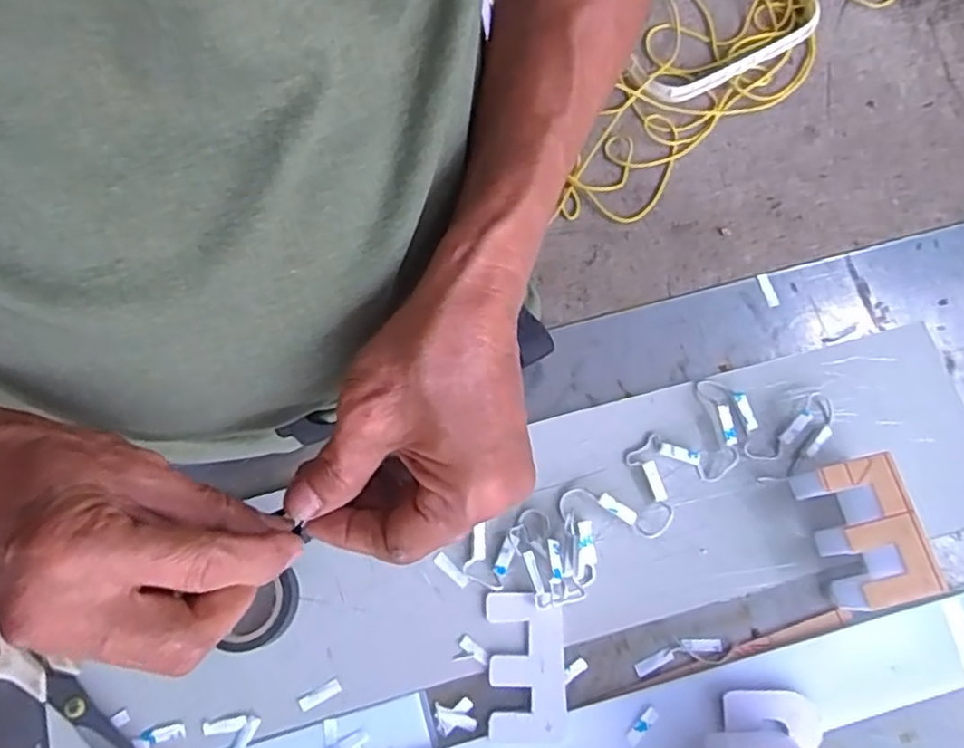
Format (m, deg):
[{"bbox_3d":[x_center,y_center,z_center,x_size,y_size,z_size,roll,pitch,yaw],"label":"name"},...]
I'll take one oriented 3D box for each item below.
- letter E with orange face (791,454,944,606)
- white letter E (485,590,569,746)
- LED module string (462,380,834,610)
[{"bbox_3d":[0.232,0.095,0.417,0.043,0.046,0.082,-14,73,-5],"label":"letter E with orange face"},{"bbox_3d":[0.026,0.175,0.412,0.045,0.005,0.084,-2,72,-2],"label":"white letter E"},{"bbox_3d":[0.107,0.071,0.440,0.248,0.016,0.073,-26,74,-9],"label":"LED module string"}]

